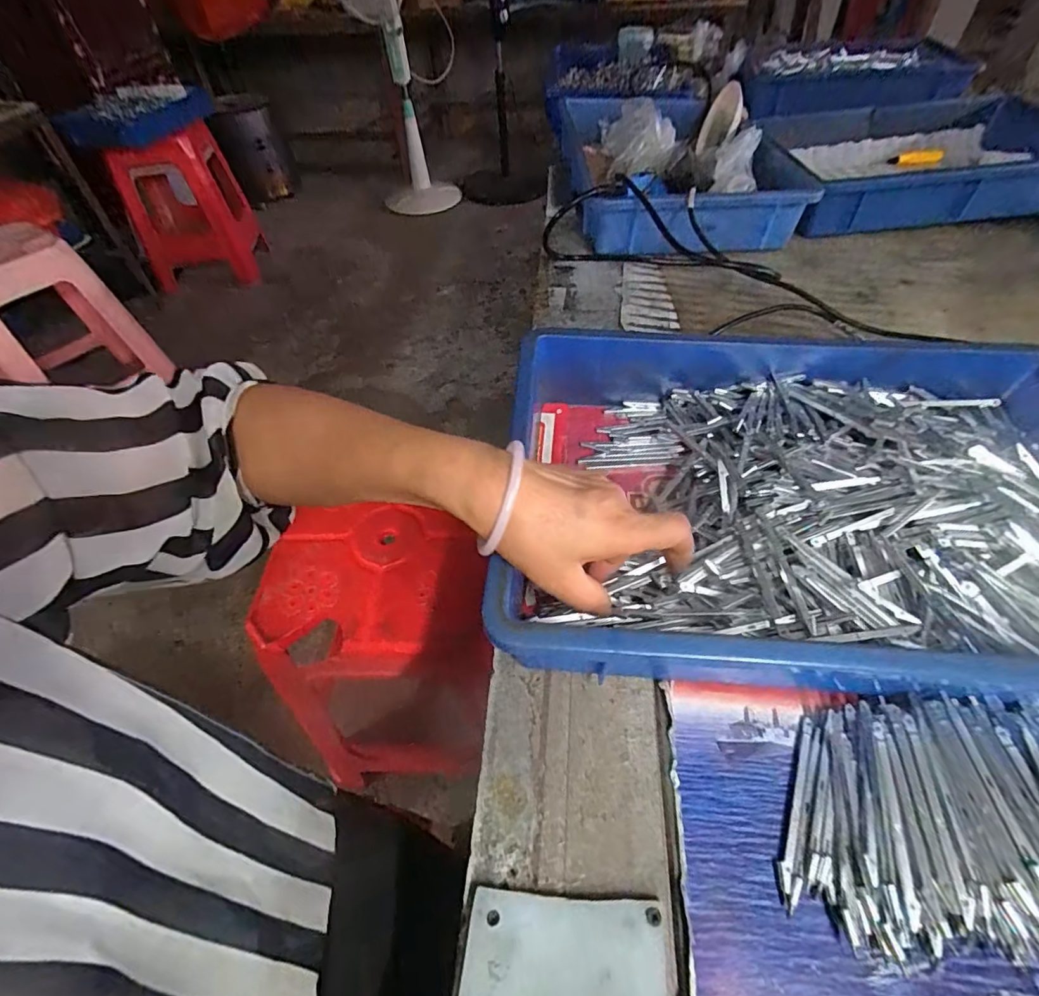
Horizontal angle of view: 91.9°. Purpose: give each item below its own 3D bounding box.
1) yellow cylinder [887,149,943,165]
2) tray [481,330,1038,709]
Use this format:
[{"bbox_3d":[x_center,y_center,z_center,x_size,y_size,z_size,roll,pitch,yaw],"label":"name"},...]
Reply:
[{"bbox_3d":[0.653,-0.561,0.829,0.086,0.016,0.018,-3,51,-1],"label":"yellow cylinder"},{"bbox_3d":[0.207,-0.009,0.368,0.427,0.075,0.302,3,51,5],"label":"tray"}]

